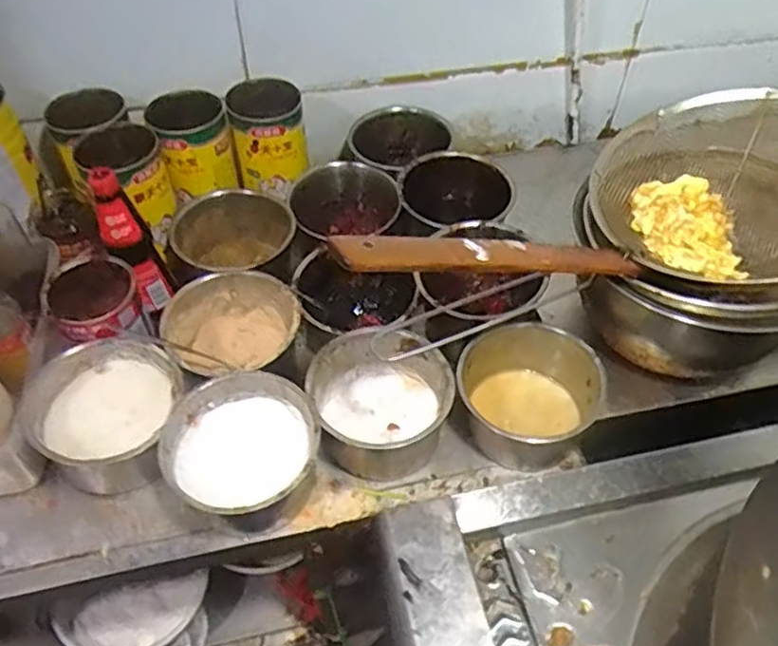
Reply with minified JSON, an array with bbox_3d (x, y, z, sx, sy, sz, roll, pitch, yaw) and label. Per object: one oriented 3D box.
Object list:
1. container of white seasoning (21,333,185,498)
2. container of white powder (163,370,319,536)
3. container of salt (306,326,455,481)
[{"bbox_3d":[-0.292,0.103,0.731,0.146,0.101,0.146,0,51,0],"label":"container of white seasoning"},{"bbox_3d":[-0.150,0.138,0.715,0.148,0.090,0.146,0,51,0],"label":"container of white powder"},{"bbox_3d":[-0.009,0.087,0.760,0.146,0.081,0.149,0,51,0],"label":"container of salt"}]

